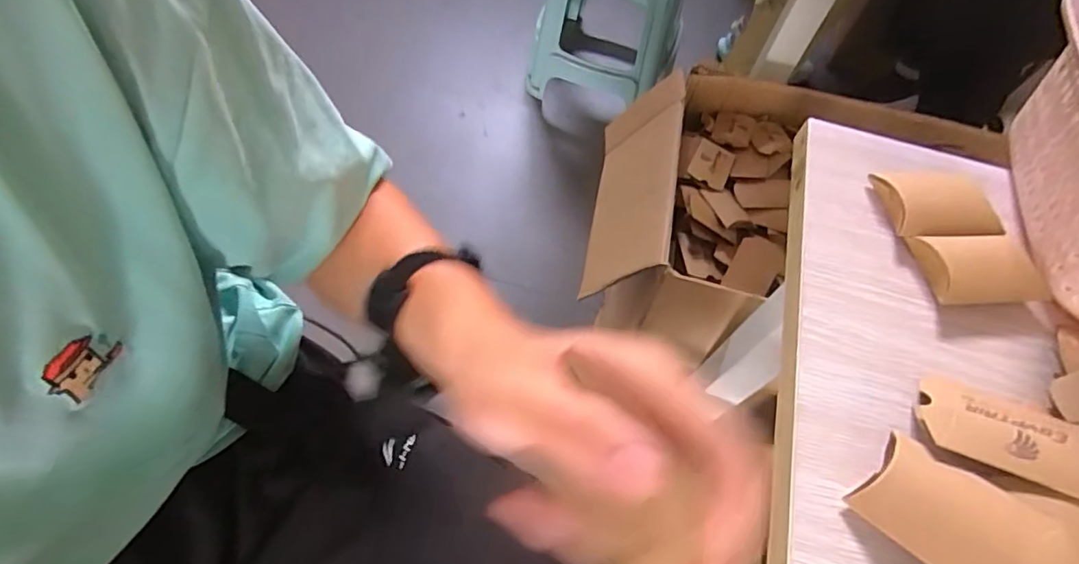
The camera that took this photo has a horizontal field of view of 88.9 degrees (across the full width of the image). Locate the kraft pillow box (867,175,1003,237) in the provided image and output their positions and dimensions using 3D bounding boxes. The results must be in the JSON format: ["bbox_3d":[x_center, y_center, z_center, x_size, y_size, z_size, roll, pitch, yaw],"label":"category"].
[{"bbox_3d":[0.280,-0.055,0.391,0.075,0.014,0.055,-1,60,-3],"label":"kraft pillow box"}]

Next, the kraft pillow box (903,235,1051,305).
[{"bbox_3d":[0.286,-0.007,0.364,0.069,0.015,0.050,0,60,-3],"label":"kraft pillow box"}]

